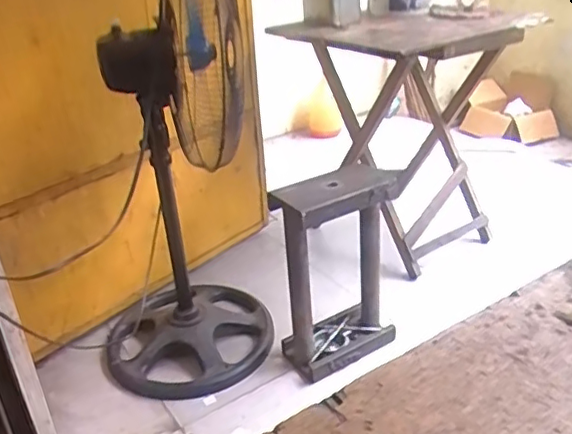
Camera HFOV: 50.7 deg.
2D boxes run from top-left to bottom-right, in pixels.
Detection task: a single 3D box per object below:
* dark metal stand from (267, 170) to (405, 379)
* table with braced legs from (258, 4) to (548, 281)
[{"bbox_3d":[0.131,0.129,1.374,0.286,0.477,0.156,-23,33,-32],"label":"dark metal stand"},{"bbox_3d":[0.337,-0.217,1.670,0.522,0.651,0.486,-22,33,-31],"label":"table with braced legs"}]

